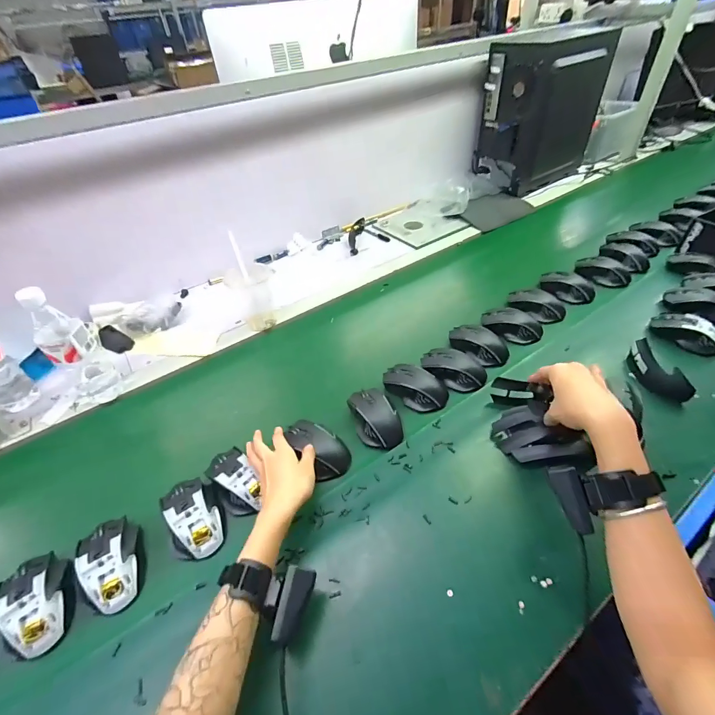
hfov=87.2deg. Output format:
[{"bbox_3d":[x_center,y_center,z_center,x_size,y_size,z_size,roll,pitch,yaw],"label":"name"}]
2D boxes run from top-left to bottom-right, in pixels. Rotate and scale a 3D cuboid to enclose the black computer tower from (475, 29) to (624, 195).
[{"bbox_3d":[0.569,-0.765,1.183,0.348,0.367,0.205,-31,51,-23],"label":"black computer tower"}]

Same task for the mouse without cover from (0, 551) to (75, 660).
[{"bbox_3d":[-0.381,0.290,0.449,0.068,0.031,0.106,-34,54,-25],"label":"mouse without cover"}]

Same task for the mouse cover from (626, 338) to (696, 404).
[{"bbox_3d":[0.498,0.024,0.629,0.038,0.046,0.119,-16,47,-10],"label":"mouse cover"}]

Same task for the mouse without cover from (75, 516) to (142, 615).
[{"bbox_3d":[-0.315,0.260,0.475,0.065,0.028,0.109,-20,49,-15],"label":"mouse without cover"}]

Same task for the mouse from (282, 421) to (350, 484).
[{"bbox_3d":[-0.059,0.133,0.576,0.065,0.041,0.107,-31,52,-23],"label":"mouse"}]

